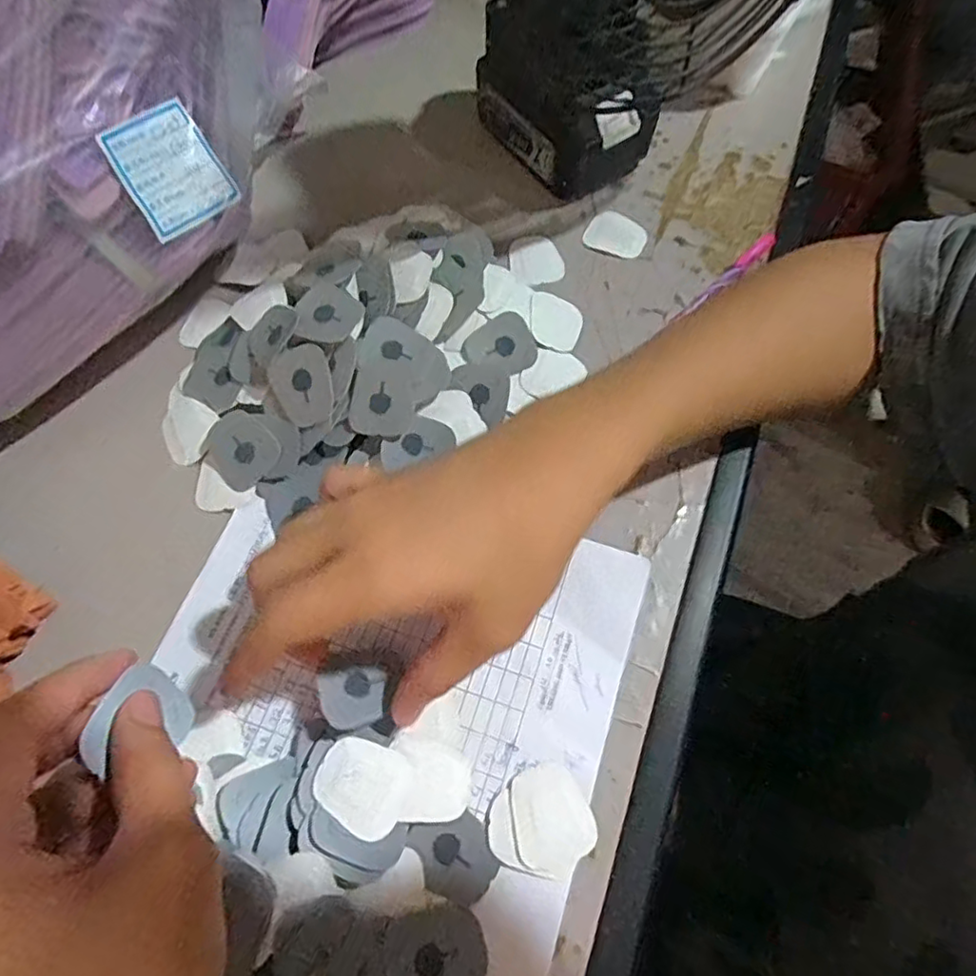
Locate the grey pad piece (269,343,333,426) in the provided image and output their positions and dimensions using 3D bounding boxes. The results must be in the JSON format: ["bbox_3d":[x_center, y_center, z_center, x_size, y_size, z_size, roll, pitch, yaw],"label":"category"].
[{"bbox_3d":[-0.093,-0.051,0.311,0.031,0.004,0.039,-17,95,8],"label":"grey pad piece"}]

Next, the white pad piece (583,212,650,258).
[{"bbox_3d":[0.083,-0.164,0.397,0.037,0.004,0.031,23,67,9],"label":"white pad piece"}]

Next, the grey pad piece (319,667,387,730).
[{"bbox_3d":[-0.057,0.090,0.265,0.027,0.004,0.025,-2,52,-22],"label":"grey pad piece"}]

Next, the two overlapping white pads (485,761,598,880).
[{"bbox_3d":[0.023,0.141,0.259,0.042,0.004,0.040,-37,72,-16],"label":"two overlapping white pads"}]

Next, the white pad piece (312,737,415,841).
[{"bbox_3d":[-0.052,0.123,0.256,0.037,0.004,0.032,28,59,2],"label":"white pad piece"}]

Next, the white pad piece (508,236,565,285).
[{"bbox_3d":[0.029,-0.143,0.387,0.030,0.005,0.034,-21,68,-10],"label":"white pad piece"}]

